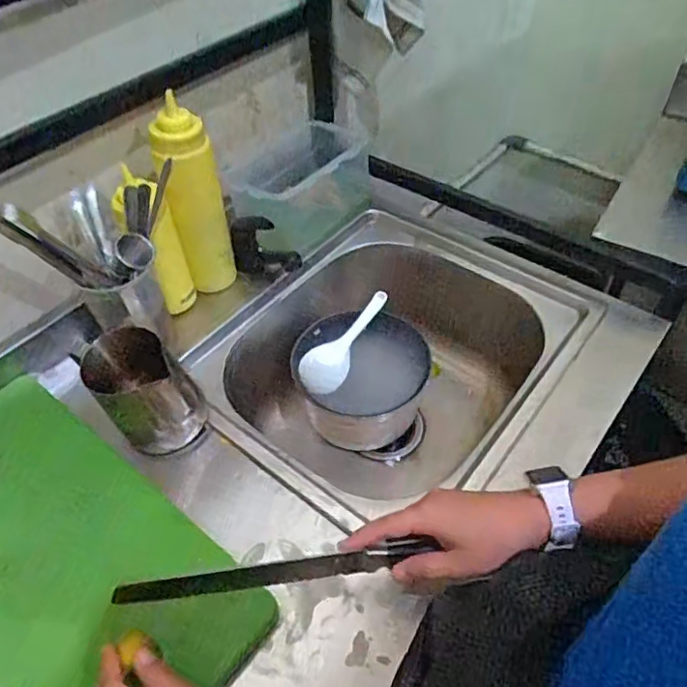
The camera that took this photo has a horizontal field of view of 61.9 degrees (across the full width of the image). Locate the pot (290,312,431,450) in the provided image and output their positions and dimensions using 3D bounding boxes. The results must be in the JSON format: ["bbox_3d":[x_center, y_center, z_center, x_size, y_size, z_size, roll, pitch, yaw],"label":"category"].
[{"bbox_3d":[0.019,0.047,0.766,0.168,0.107,0.149,12,53,12],"label":"pot"}]

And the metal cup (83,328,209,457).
[{"bbox_3d":[-0.187,0.047,0.549,0.074,0.116,0.081,-1,51,2],"label":"metal cup"}]

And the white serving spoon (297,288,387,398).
[{"bbox_3d":[-0.002,-0.008,0.753,0.055,0.035,0.162,21,55,19],"label":"white serving spoon"}]

